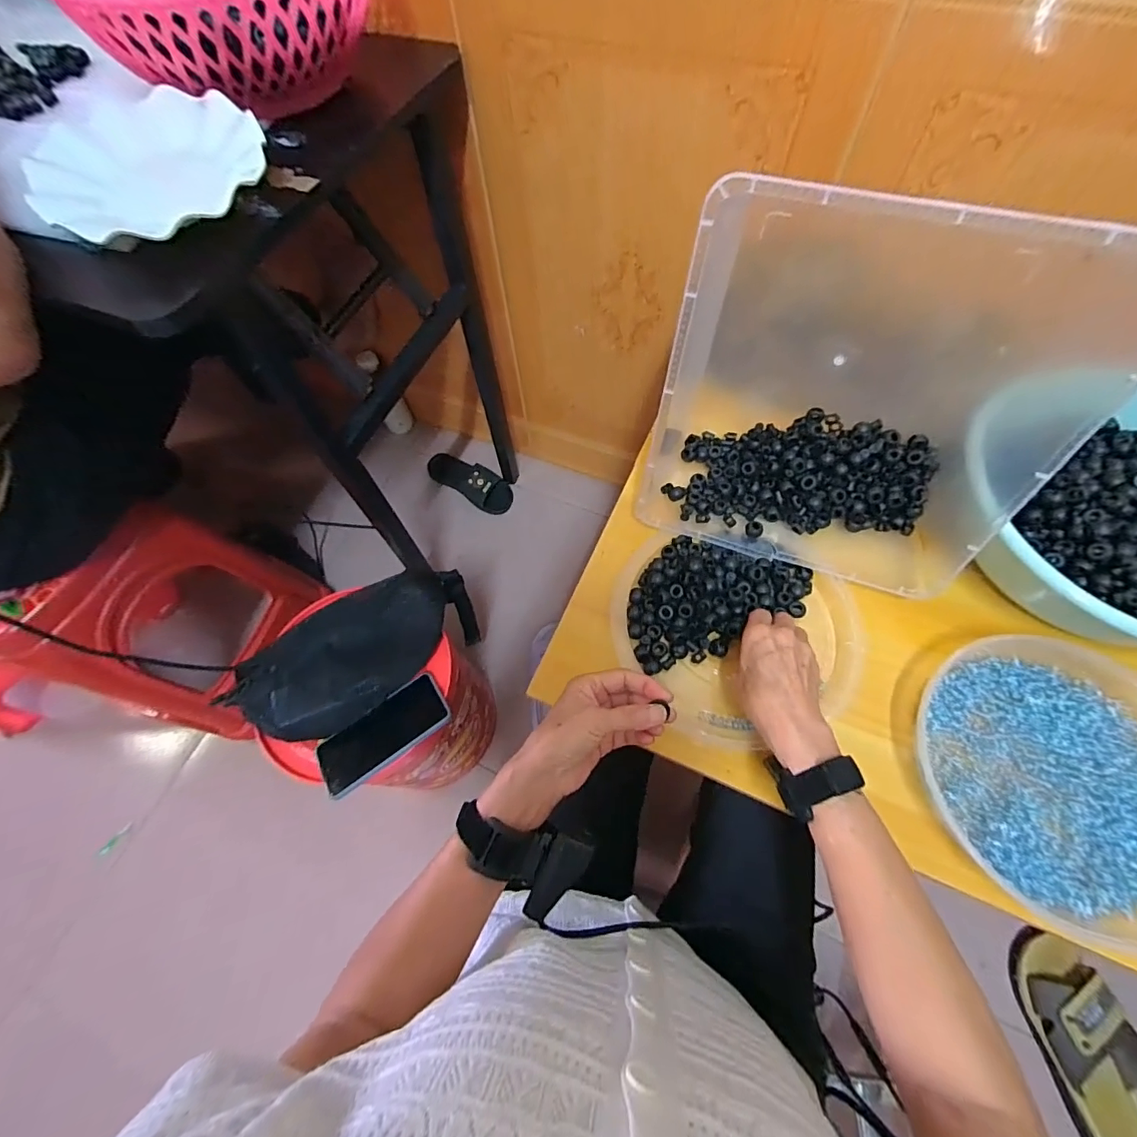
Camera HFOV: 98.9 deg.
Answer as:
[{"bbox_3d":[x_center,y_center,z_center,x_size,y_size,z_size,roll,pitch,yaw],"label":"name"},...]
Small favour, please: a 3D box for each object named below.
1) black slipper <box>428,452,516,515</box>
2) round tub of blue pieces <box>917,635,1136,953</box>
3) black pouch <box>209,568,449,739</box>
[{"bbox_3d":[-0.248,-0.223,1.179,0.244,0.088,0.088,32,70,16],"label":"black slipper"},{"bbox_3d":[0.417,0.179,0.409,0.219,0.038,0.230,-1,65,2],"label":"round tub of blue pieces"},{"bbox_3d":[-0.286,0.116,0.630,0.296,0.055,0.134,-33,68,-12],"label":"black pouch"}]

